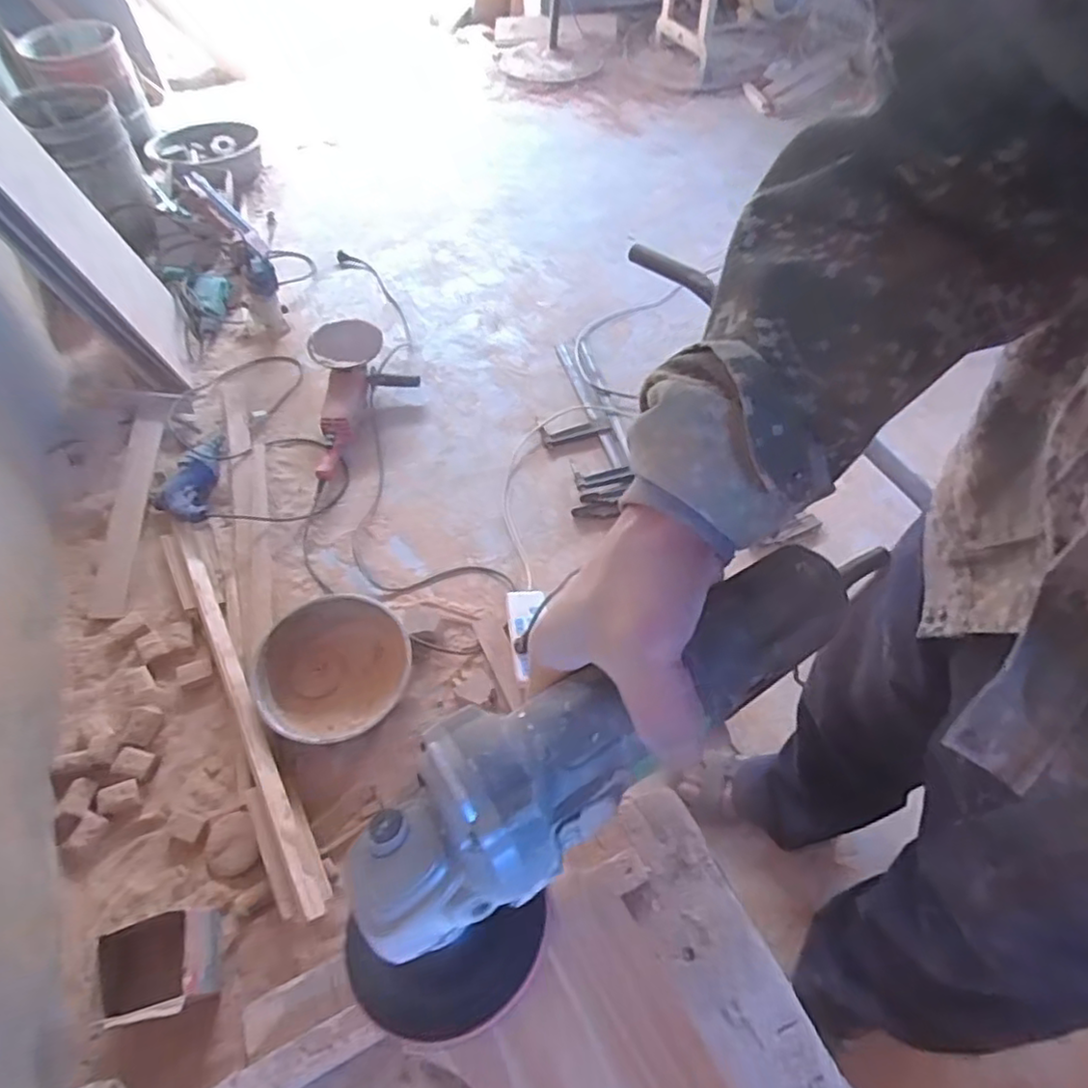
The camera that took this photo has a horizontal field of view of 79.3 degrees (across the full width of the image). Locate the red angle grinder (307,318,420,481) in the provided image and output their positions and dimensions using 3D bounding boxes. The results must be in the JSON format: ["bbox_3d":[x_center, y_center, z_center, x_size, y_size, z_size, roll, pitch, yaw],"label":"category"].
[{"bbox_3d":[-0.448,-0.333,1.575,0.235,0.133,0.409,6,76,0],"label":"red angle grinder"}]

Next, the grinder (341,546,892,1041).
[{"bbox_3d":[0.032,0.089,0.289,0.289,0.078,0.092,-36,68,-11],"label":"grinder"}]

